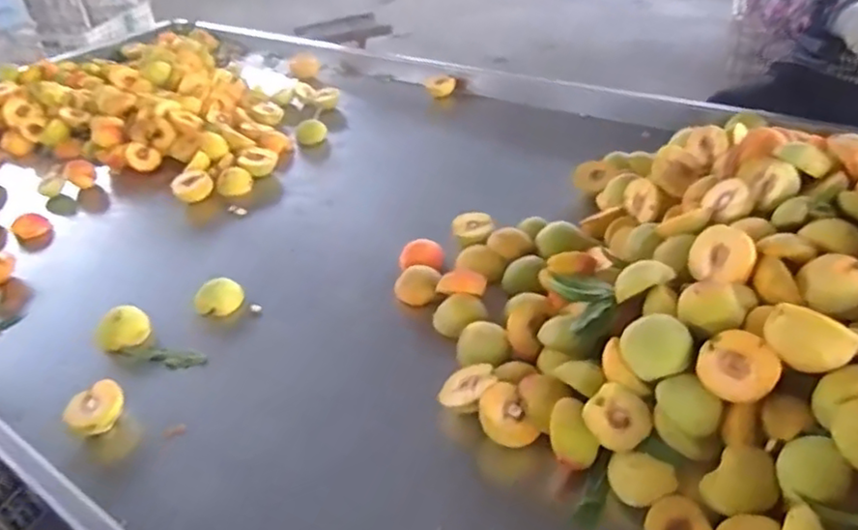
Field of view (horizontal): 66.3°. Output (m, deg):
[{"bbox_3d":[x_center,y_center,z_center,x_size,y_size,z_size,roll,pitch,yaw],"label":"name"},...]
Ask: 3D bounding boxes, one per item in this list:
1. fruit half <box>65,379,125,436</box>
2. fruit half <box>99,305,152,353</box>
[{"bbox_3d":[-0.371,0.167,0.734,0.063,0.045,0.048,-31,43,-30],"label":"fruit half"},{"bbox_3d":[-0.394,0.084,0.848,0.061,0.047,0.042,-23,39,-22],"label":"fruit half"}]

